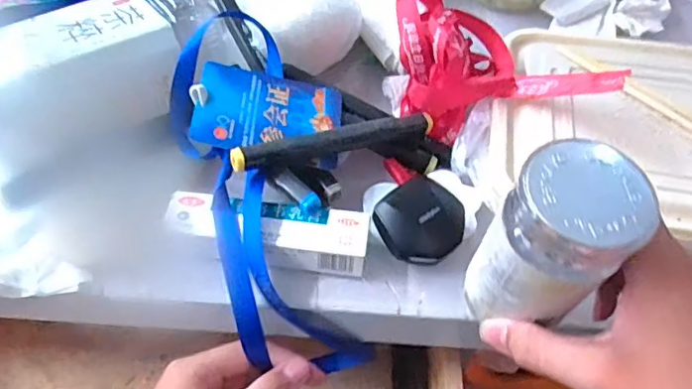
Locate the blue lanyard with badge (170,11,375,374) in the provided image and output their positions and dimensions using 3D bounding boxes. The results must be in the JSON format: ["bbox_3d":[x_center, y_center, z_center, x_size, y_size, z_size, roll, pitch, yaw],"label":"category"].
[{"bbox_3d":[-0.052,-0.013,0.368,0.096,0.033,0.255,-12,73,-13],"label":"blue lanyard with badge"}]

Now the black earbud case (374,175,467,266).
[{"bbox_3d":[0.048,0.017,0.359,0.056,0.023,0.051,-34,81,-22],"label":"black earbud case"}]

